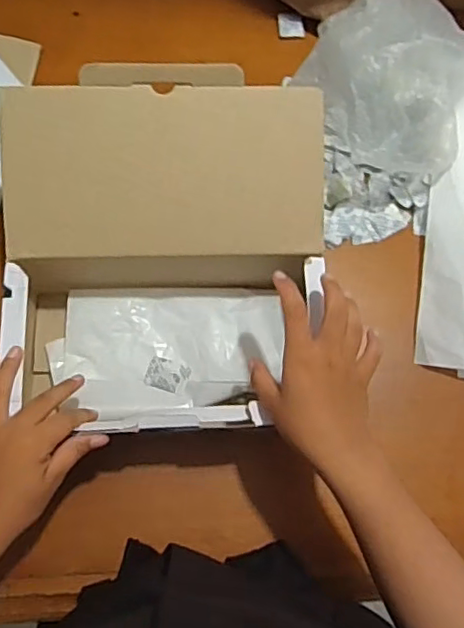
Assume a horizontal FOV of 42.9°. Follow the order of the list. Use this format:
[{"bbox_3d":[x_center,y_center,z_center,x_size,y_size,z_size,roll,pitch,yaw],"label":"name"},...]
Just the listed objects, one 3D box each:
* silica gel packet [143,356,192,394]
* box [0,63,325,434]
[{"bbox_3d":[-0.063,0.061,0.583,0.040,0.008,0.029,18,73,3],"label":"silica gel packet"},{"bbox_3d":[-0.060,-0.049,0.536,0.272,0.160,0.277,0,73,-2],"label":"box"}]

